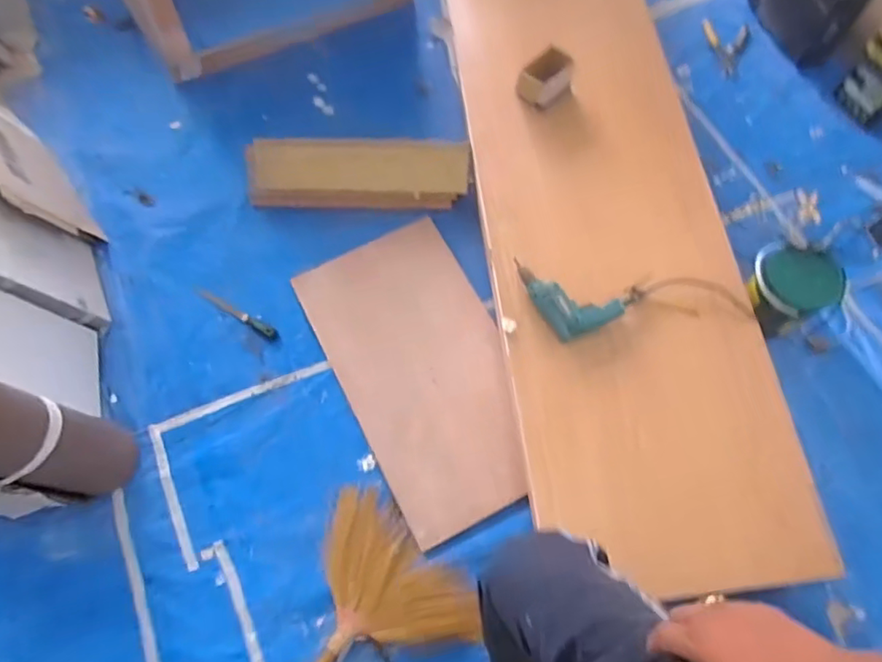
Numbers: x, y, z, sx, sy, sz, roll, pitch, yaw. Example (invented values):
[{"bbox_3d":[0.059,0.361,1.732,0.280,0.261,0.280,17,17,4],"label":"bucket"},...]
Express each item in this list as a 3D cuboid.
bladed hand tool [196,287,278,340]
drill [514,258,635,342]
[{"bbox_3d":[-0.579,-0.047,1.630,0.269,0.026,0.032,26,72,12],"label":"bladed hand tool"},{"bbox_3d":[0.297,-0.066,1.383,0.277,0.060,0.159,21,71,10],"label":"drill"}]

